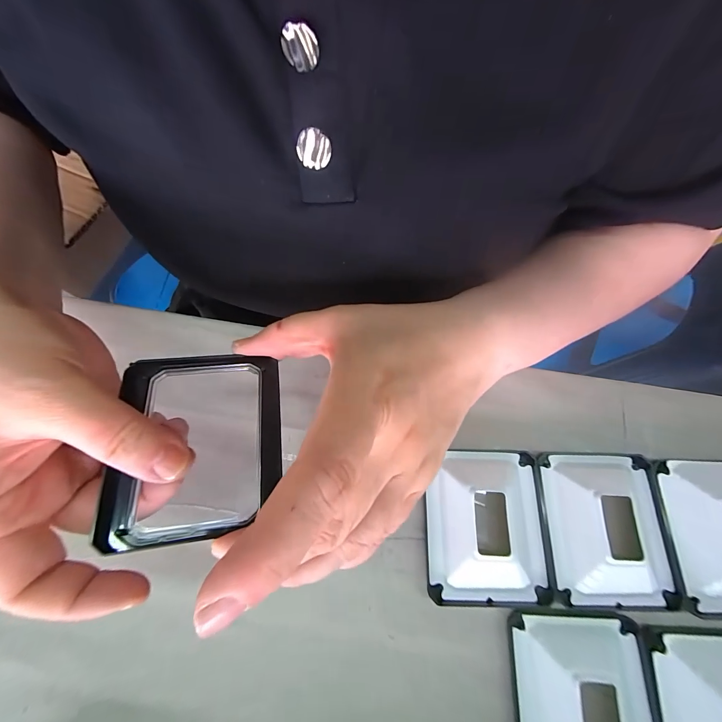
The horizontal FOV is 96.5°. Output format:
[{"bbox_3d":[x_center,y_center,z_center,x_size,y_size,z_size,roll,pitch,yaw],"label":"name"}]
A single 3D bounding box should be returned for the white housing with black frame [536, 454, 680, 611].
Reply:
[{"bbox_3d":[0.140,0.094,0.180,0.070,0.015,0.079,3,72,0],"label":"white housing with black frame"}]

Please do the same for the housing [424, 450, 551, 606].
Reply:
[{"bbox_3d":[0.071,0.091,0.180,0.068,0.012,0.079,0,72,-1],"label":"housing"}]

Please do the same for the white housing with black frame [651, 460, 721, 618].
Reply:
[{"bbox_3d":[0.211,0.099,0.179,0.071,0.016,0.080,1,72,-1],"label":"white housing with black frame"}]

